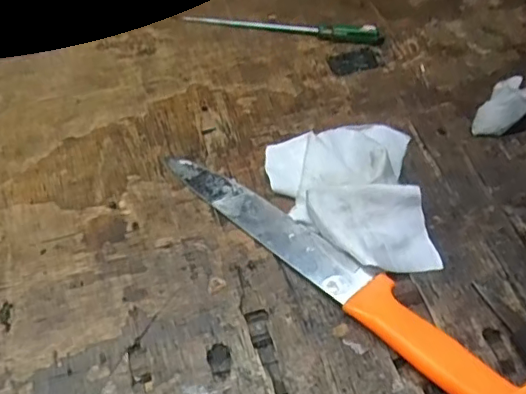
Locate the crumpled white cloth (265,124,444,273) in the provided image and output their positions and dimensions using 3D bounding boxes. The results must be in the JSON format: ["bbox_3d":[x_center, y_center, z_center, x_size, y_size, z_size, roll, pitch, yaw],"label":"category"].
[{"bbox_3d":[0.061,-0.005,0.405,0.108,0.026,0.128,-4,55,-1],"label":"crumpled white cloth"}]

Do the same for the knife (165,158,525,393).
[{"bbox_3d":[0.043,0.047,0.377,0.282,0.015,0.032,37,64,24],"label":"knife"}]

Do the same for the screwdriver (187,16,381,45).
[{"bbox_3d":[0.017,-0.162,0.519,0.184,0.018,0.015,9,56,8],"label":"screwdriver"}]

